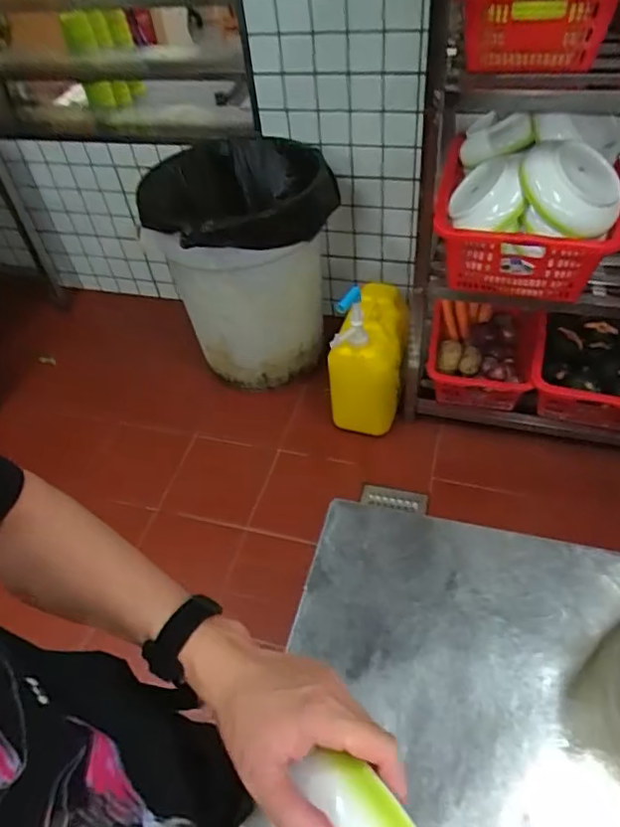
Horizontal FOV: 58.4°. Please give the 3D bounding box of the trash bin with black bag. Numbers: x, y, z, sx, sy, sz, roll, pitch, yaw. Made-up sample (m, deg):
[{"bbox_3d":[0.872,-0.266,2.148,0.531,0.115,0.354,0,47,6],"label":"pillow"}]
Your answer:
[{"bbox_3d":[-0.166,-0.407,1.694,0.506,0.650,0.403,-5,47,3],"label":"trash bin with black bag"}]

